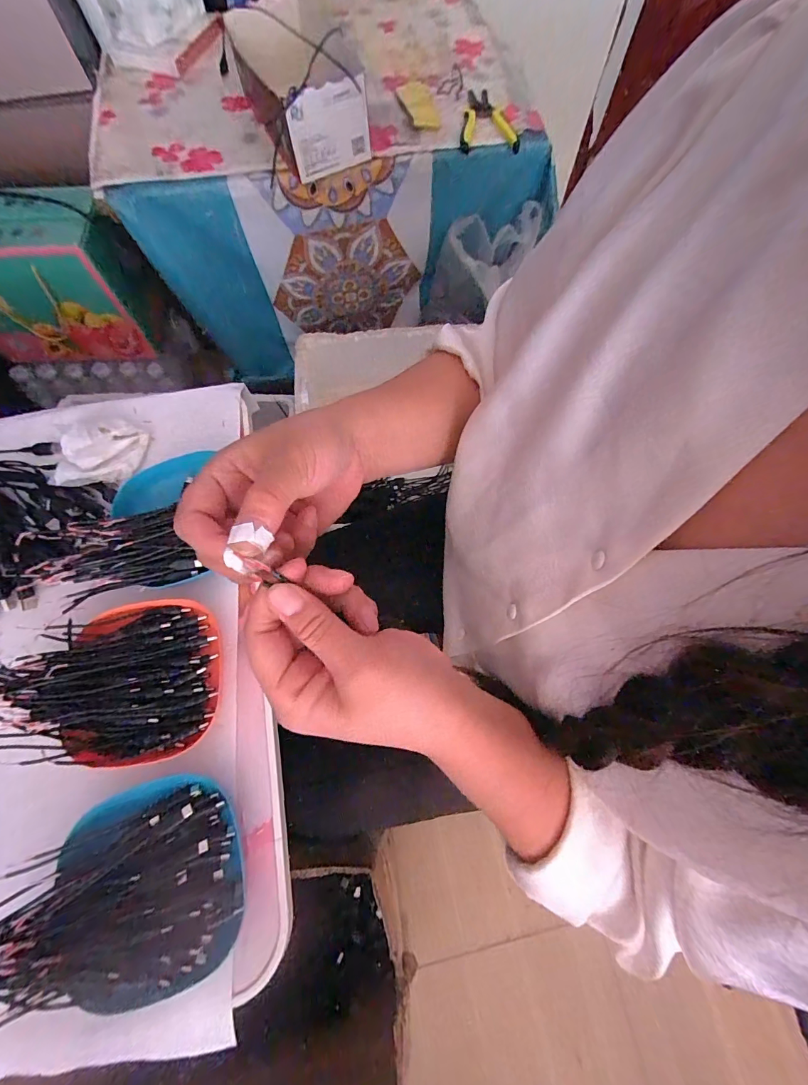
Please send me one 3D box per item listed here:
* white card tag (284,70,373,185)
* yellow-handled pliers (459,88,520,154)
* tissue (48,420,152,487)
[{"bbox_3d":[-0.105,-0.582,0.575,0.114,0.102,0.010,-21,81,-2],"label":"white card tag"},{"bbox_3d":[0.142,-0.681,0.657,0.091,0.018,0.138,8,70,2],"label":"yellow-handled pliers"},{"bbox_3d":[-0.338,-0.102,0.449,0.070,0.039,0.097,13,70,4],"label":"tissue"}]

